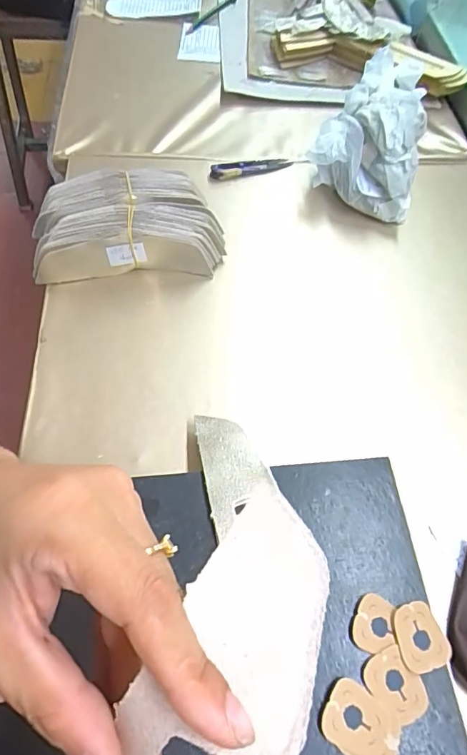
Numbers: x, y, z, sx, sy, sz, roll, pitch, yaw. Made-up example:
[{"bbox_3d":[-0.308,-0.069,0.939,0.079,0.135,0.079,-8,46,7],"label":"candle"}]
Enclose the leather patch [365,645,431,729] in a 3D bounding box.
[{"bbox_3d":[0.101,0.190,0.286,0.030,0.004,0.039,-30,67,-19],"label":"leather patch"}]

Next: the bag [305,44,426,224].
[{"bbox_3d":[0.153,-0.276,0.530,0.115,0.101,0.166,13,60,3],"label":"bag"}]

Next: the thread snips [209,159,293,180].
[{"bbox_3d":[0.021,-0.250,0.555,0.101,0.012,0.019,-16,63,-13],"label":"thread snips"}]

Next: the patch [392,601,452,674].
[{"bbox_3d":[0.121,0.167,0.301,0.032,0.004,0.038,-12,62,-11],"label":"patch"}]

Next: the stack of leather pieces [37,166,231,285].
[{"bbox_3d":[-0.103,-0.151,0.464,0.178,0.056,0.096,-5,61,-7],"label":"stack of leather pieces"}]

